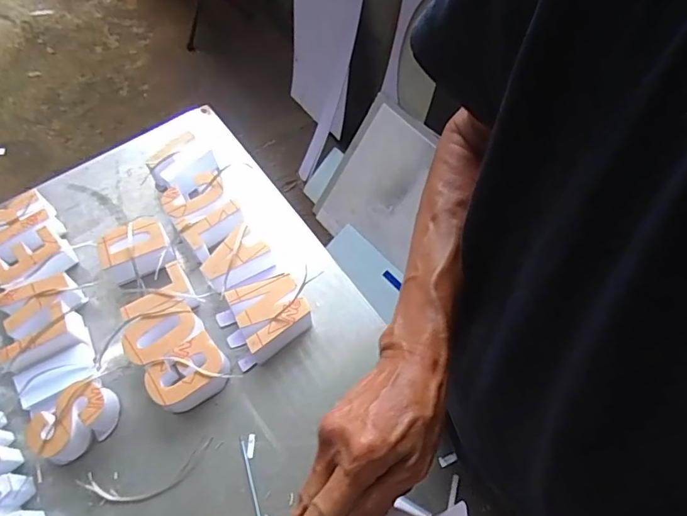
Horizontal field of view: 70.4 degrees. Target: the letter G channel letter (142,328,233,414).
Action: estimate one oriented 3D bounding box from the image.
[{"bbox_3d":[-0.177,0.135,0.563,0.084,0.047,0.058,-35,66,-15],"label":"letter G channel letter"}]

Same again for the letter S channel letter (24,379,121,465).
[{"bbox_3d":[-0.298,0.180,0.542,0.089,0.050,0.059,-39,67,-16],"label":"letter S channel letter"}]

